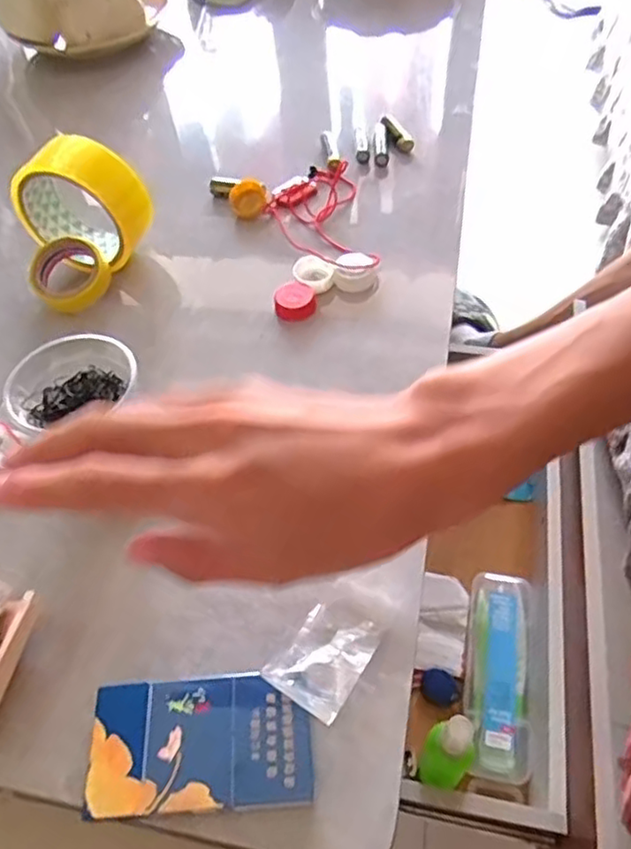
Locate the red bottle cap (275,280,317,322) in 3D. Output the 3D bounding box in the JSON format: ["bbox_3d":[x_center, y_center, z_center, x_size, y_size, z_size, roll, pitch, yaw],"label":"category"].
[{"bbox_3d":[-0.015,-0.090,0.474,0.029,0.015,0.027,-2,53,3],"label":"red bottle cap"}]

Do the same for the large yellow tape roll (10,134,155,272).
[{"bbox_3d":[-0.173,-0.165,0.486,0.097,0.085,0.042,13,55,14],"label":"large yellow tape roll"}]

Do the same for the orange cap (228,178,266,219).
[{"bbox_3d":[-0.058,-0.190,0.546,0.034,0.011,0.034,0,82,2],"label":"orange cap"}]

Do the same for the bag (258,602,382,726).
[{"bbox_3d":[0.005,0.111,0.312,0.037,0.025,0.054,23,58,20],"label":"bag"}]

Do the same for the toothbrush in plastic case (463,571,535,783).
[{"bbox_3d":[0.154,0.202,0.536,0.051,0.020,0.163,6,54,9],"label":"toothbrush in plastic case"}]

